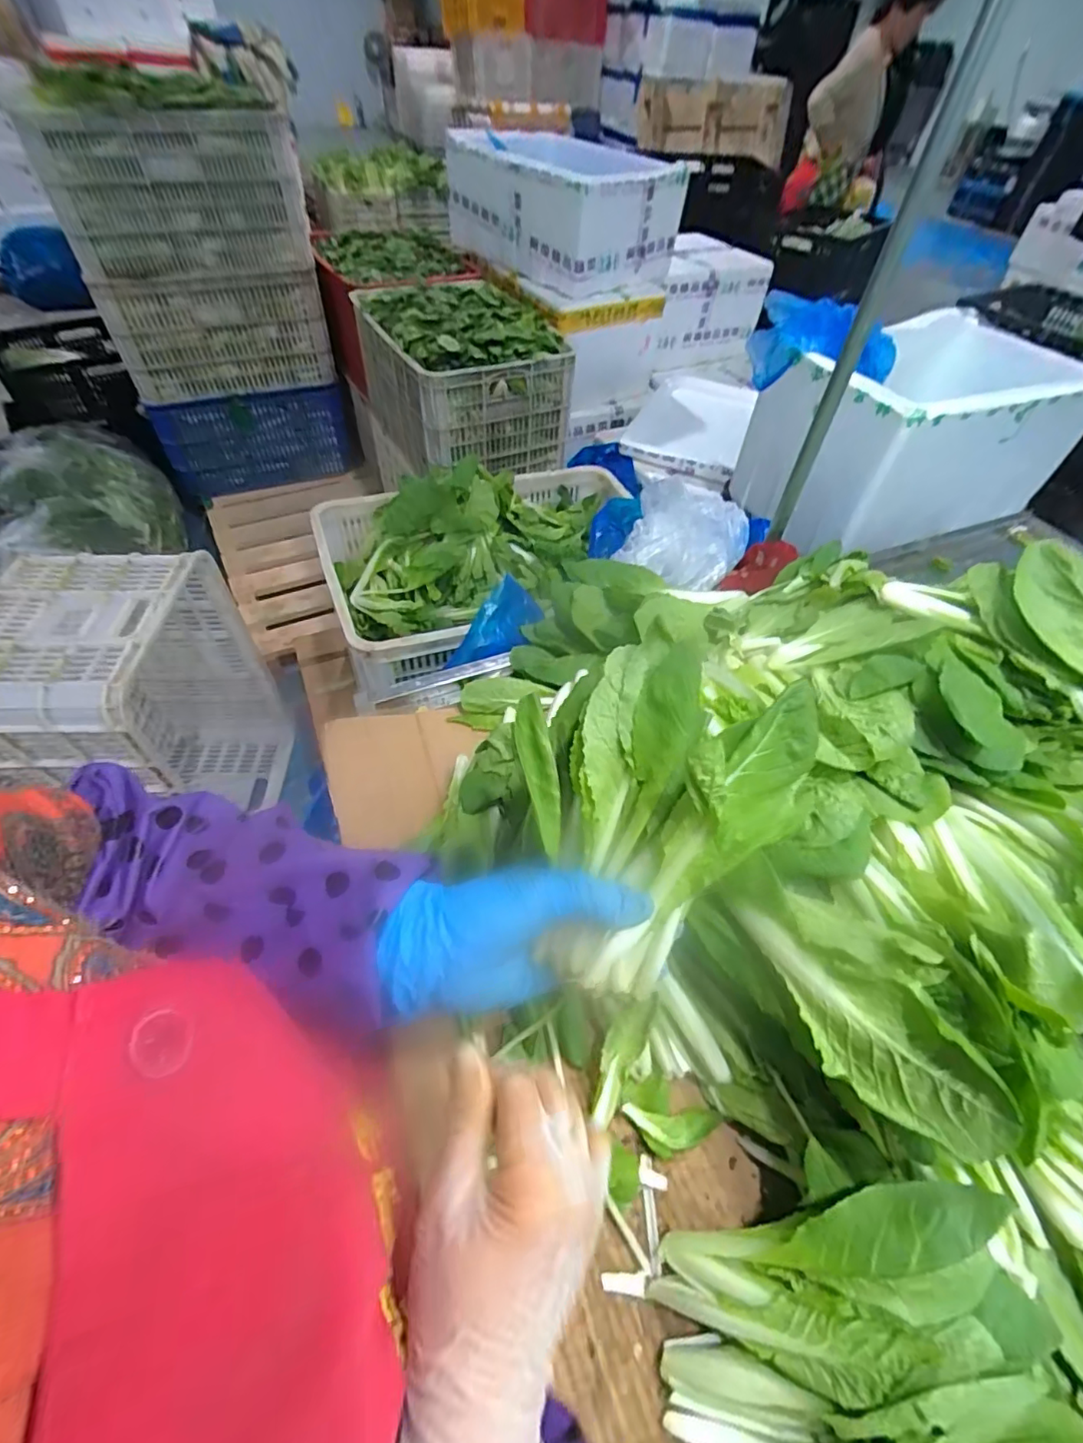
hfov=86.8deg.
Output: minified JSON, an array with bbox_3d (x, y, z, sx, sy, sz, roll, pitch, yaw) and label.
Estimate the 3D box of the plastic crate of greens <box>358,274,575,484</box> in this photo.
[{"bbox_3d":[-0.210,-0.929,1.552,0.425,0.325,0.458,-21,56,-18],"label":"plastic crate of greens"}]

